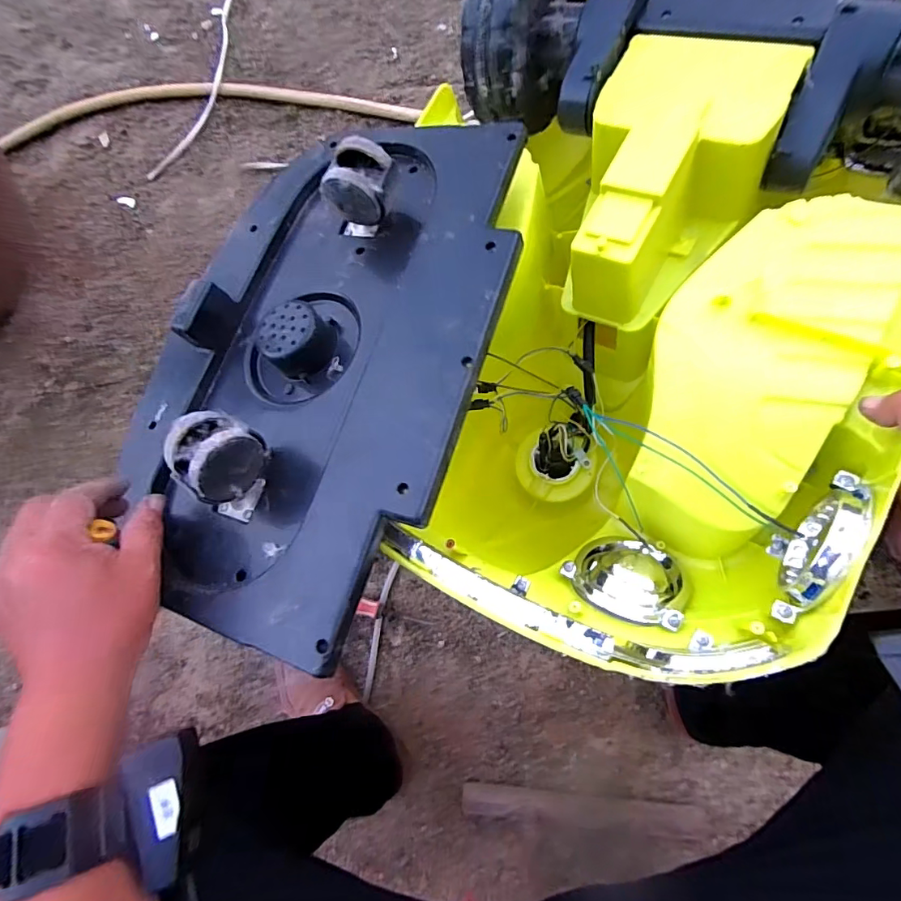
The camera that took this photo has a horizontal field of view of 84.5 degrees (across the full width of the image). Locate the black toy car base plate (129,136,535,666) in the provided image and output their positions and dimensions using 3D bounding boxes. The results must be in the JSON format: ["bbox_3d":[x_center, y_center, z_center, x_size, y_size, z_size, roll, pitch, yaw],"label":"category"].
[{"bbox_3d":[-0.110,-0.087,0.372,0.269,0.071,0.424,16,77,25],"label":"black toy car base plate"}]

